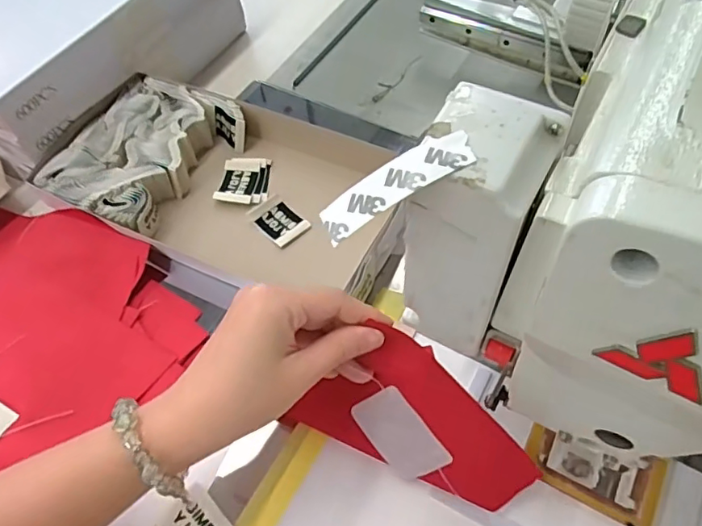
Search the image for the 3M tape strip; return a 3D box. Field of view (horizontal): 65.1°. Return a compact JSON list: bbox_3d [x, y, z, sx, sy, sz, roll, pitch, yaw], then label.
[{"bbox_3d":[0.015,-0.027,0.191,0.057,0.007,0.015,-31,56,6],"label":"3M tape strip"}]

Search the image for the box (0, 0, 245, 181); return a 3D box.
[{"bbox_3d":[-0.277,-0.237,0.591,0.170,0.142,0.315,25,61,16],"label":"box"}]

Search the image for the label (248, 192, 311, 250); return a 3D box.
[{"bbox_3d":[-0.065,-0.037,0.488,0.053,0.007,0.035,39,66,23],"label":"label"}]

